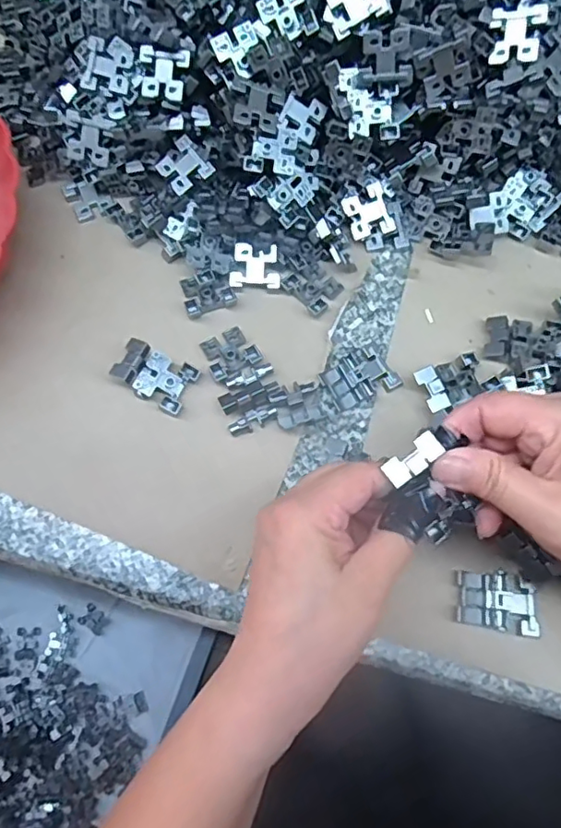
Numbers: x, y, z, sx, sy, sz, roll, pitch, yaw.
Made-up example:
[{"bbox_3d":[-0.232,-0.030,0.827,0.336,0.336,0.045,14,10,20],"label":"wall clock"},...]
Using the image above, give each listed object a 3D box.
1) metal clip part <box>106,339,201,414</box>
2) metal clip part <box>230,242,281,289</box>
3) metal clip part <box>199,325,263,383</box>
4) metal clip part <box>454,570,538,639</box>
[{"bbox_3d":[-0.076,-0.023,0.351,0.043,0.017,0.032,26,73,7],"label":"metal clip part"},{"bbox_3d":[-0.016,-0.095,0.377,0.031,0.009,0.028,2,91,-2],"label":"metal clip part"},{"bbox_3d":[-0.031,-0.039,0.362,0.032,0.004,0.030,-27,74,-10],"label":"metal clip part"},{"bbox_3d":[0.118,0.102,0.315,0.042,0.010,0.031,6,72,1],"label":"metal clip part"}]

